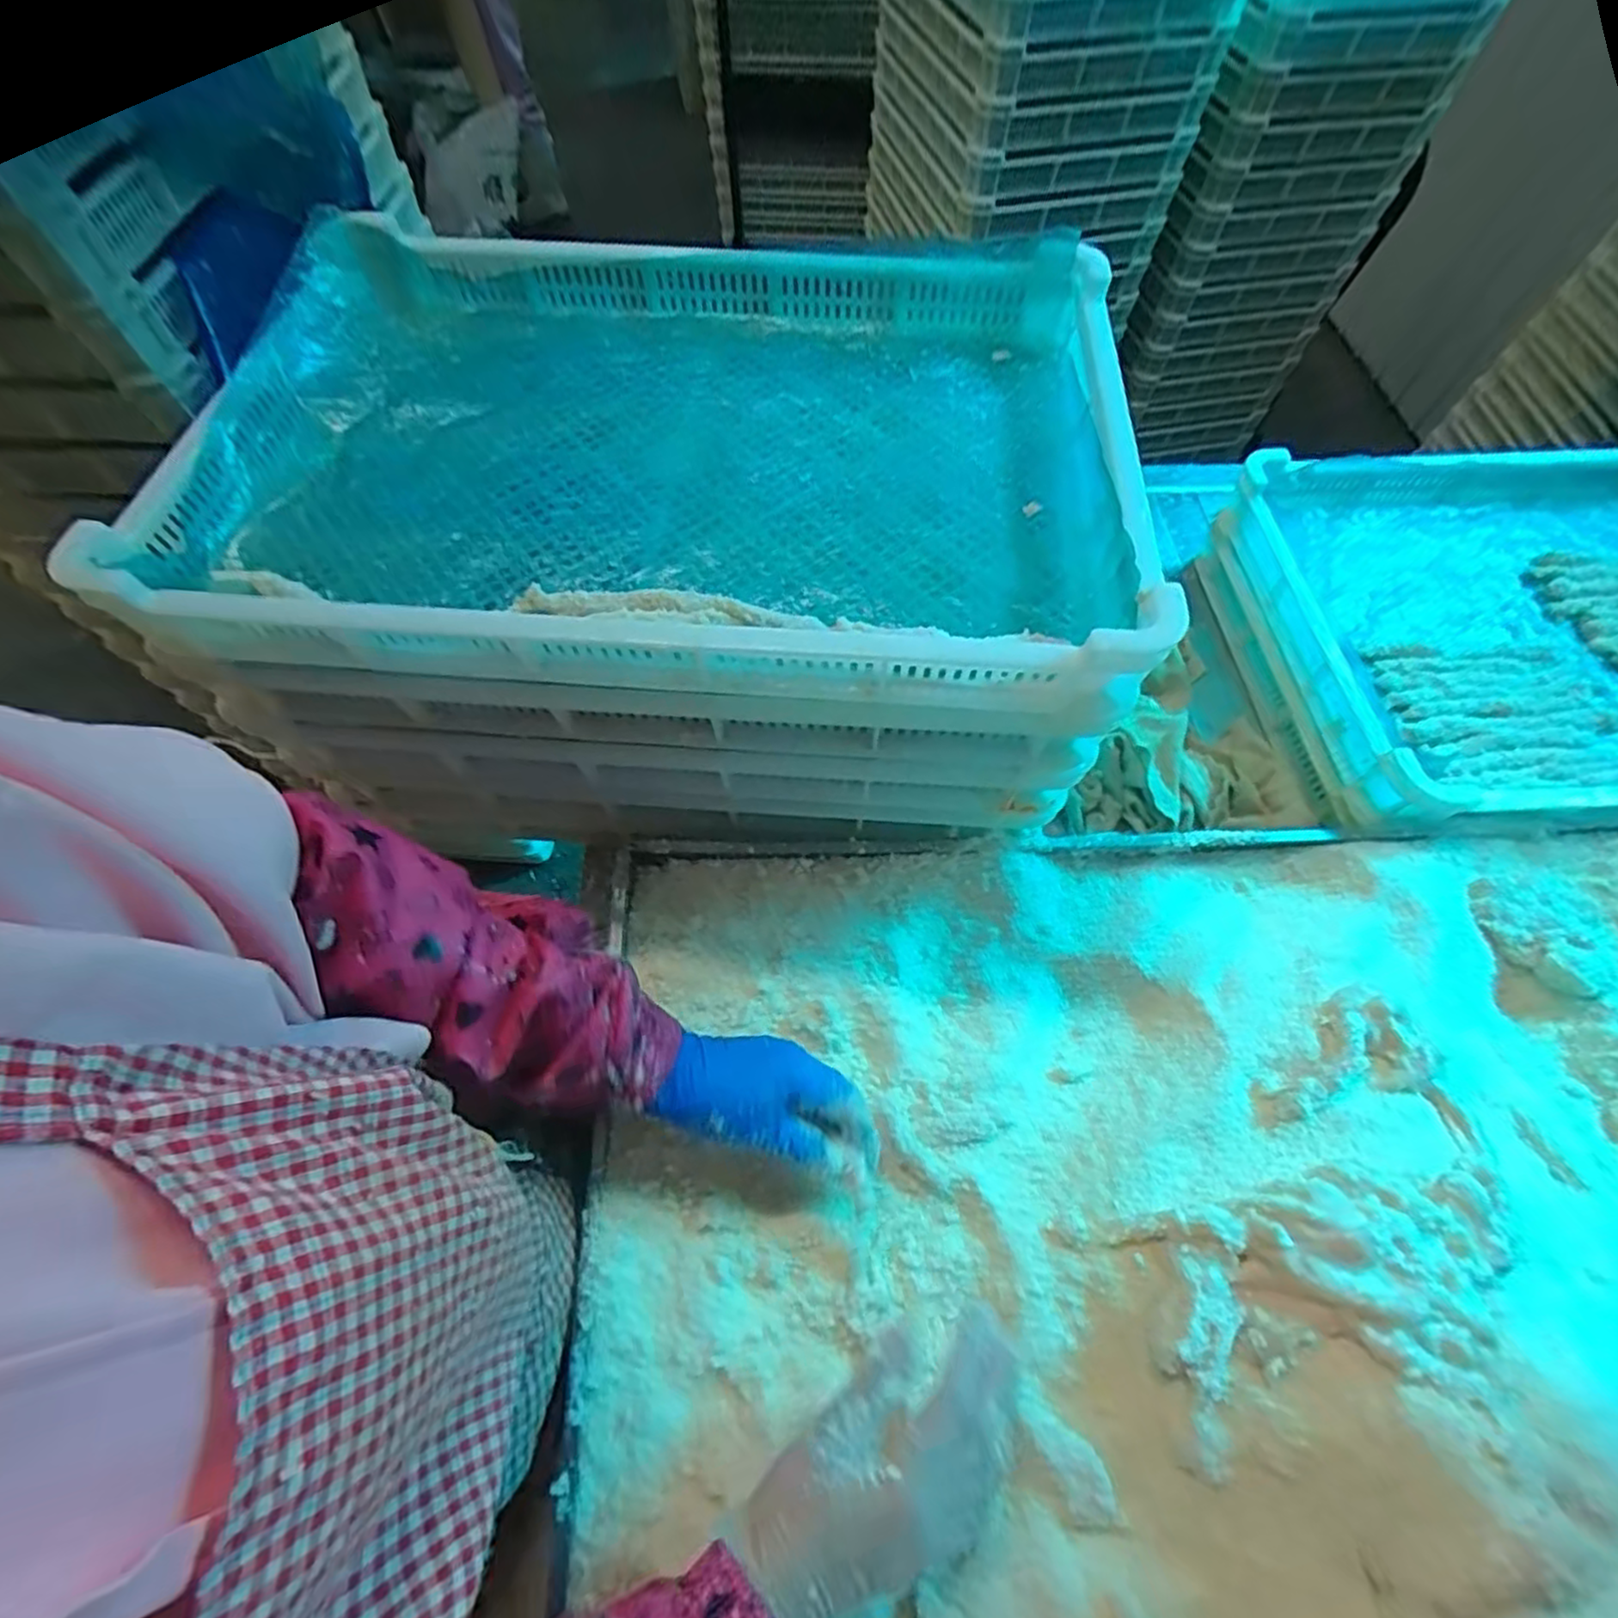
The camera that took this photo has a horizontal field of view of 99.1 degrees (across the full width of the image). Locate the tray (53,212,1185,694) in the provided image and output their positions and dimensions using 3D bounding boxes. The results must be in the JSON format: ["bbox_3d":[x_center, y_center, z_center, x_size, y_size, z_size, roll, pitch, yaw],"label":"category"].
[{"bbox_3d":[-0.095,-0.246,0.454,0.567,0.064,0.381,5,63,3],"label":"tray"}]

